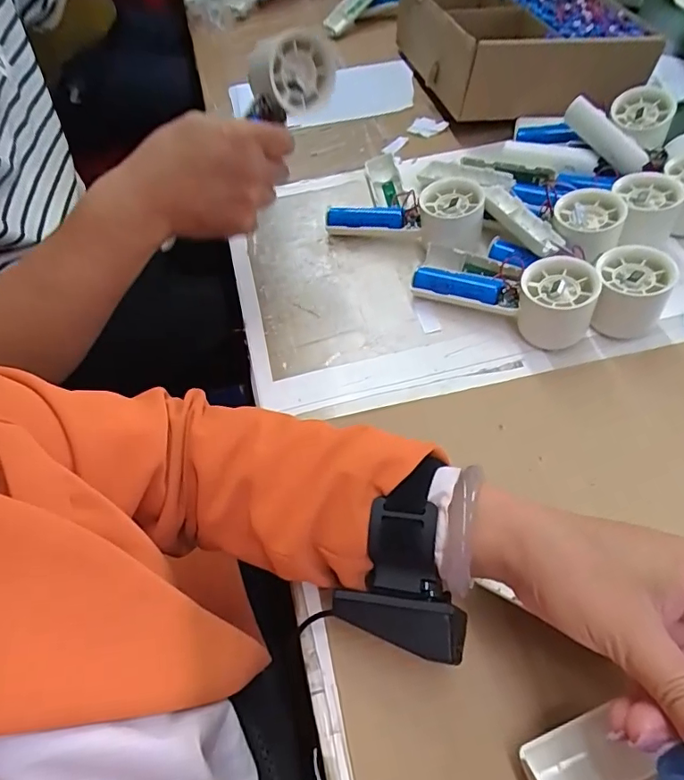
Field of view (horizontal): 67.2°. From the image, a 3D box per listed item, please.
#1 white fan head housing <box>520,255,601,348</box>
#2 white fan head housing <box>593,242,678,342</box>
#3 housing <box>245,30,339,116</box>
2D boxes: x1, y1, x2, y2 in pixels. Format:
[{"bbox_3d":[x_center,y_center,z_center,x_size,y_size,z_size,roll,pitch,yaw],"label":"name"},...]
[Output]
[{"bbox_3d":[0.173,-0.069,0.418,0.059,0.058,0.050,19,60,15],"label":"white fan head housing"},{"bbox_3d":[0.232,-0.077,0.418,0.056,0.059,0.053,24,62,17],"label":"white fan head housing"},{"bbox_3d":[-0.037,-0.252,0.409,0.066,0.057,0.036,-27,58,-15],"label":"housing"}]

